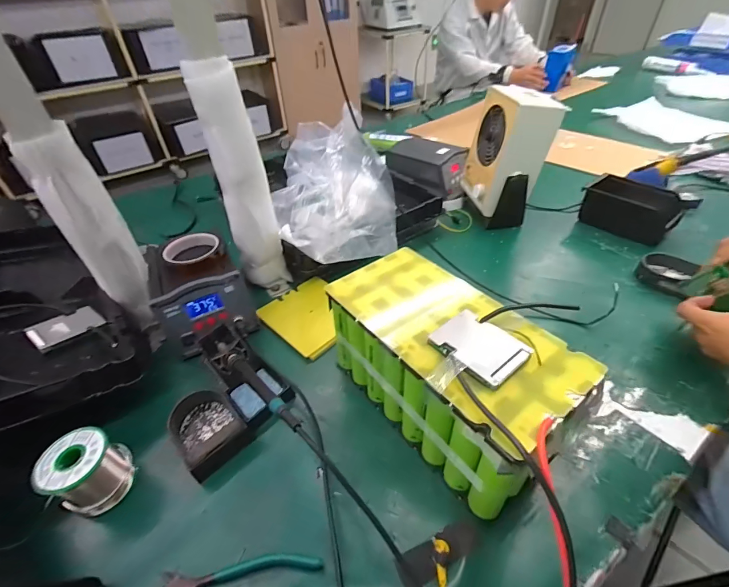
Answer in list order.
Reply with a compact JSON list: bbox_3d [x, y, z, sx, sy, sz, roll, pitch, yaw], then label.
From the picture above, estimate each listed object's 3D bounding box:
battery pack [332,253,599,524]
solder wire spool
[{"bbox_3d":[0.089,0.079,0.425,0.140,0.145,0.273,-29,49,-25],"label":"battery pack"},{"bbox_3d":[-0.304,0.194,0.400,0.067,0.071,0.067,-2,43,2],"label":"solder wire spool"}]

